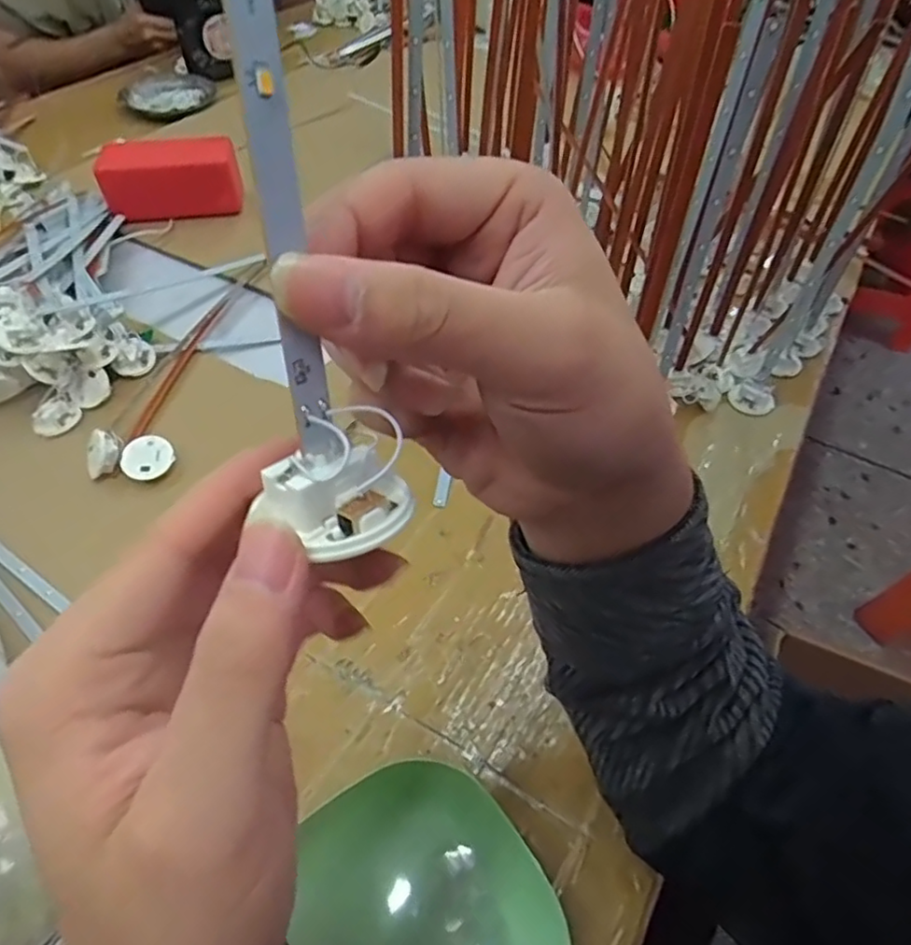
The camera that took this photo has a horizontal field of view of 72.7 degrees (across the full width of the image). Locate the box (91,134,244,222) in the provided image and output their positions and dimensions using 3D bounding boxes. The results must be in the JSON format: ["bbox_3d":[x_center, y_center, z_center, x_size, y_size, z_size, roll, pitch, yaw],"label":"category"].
[{"bbox_3d":[-0.334,-0.347,0.731,0.152,0.064,0.079,-13,51,-12],"label":"box"}]

